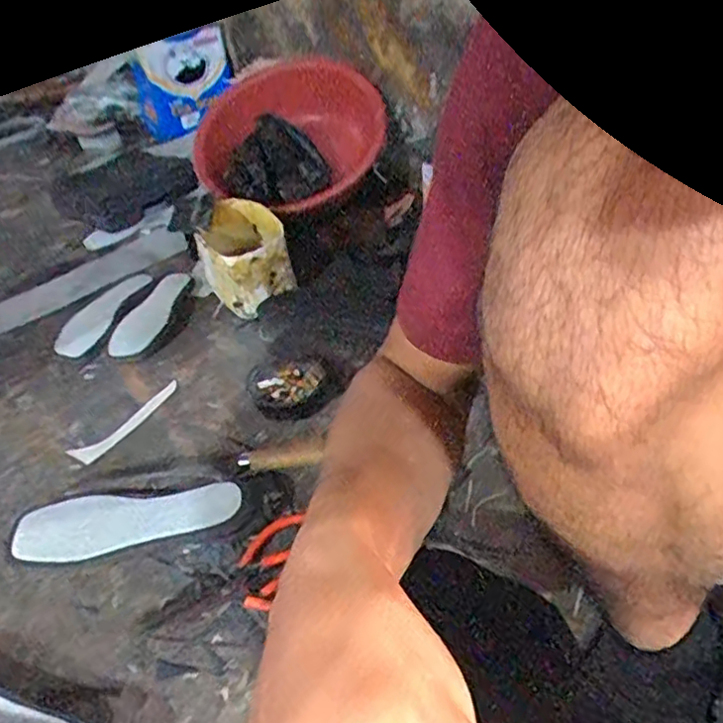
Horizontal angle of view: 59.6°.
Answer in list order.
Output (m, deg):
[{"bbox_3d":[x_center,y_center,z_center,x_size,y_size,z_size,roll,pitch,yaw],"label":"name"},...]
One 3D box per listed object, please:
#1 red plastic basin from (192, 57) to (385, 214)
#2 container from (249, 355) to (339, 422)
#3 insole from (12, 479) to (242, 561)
[{"bbox_3d":[-0.127,-0.403,1.133,0.321,0.130,0.394,12,61,4],"label":"red plastic basin"},{"bbox_3d":[-0.090,0.031,0.843,0.114,0.024,0.114,-5,38,4],"label":"container"},{"bbox_3d":[-0.251,0.164,0.682,0.232,0.013,0.081,-9,38,-6],"label":"insole"}]

